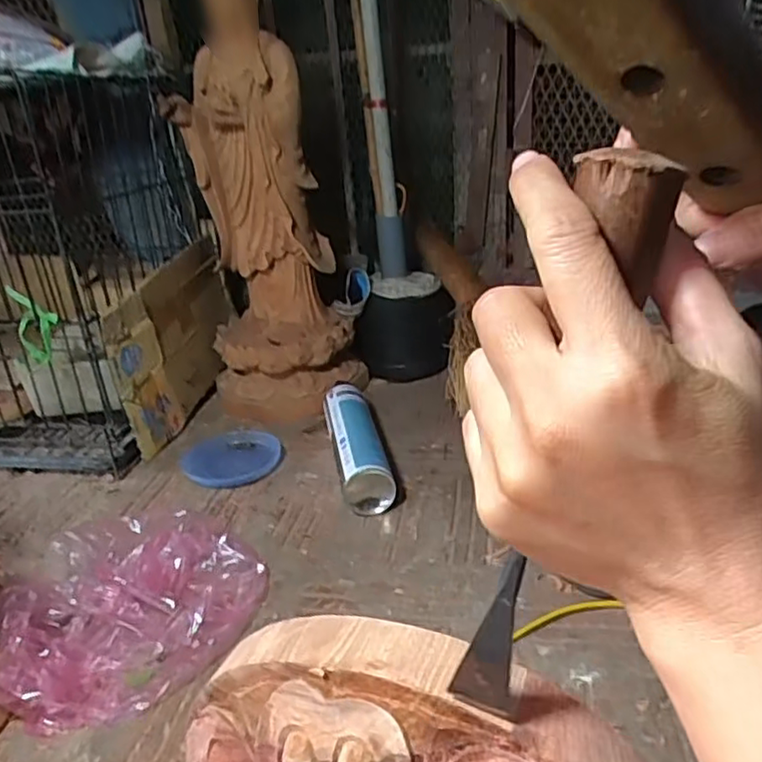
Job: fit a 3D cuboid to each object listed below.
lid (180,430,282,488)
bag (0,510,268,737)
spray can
[{"bbox_3d":[-0.215,0.106,0.926,0.140,0.013,0.122,2,24,14],"label":"lid"},{"bbox_3d":[-0.238,0.211,0.643,0.247,0.074,0.200,-14,25,-21],"label":"bag"},{"bbox_3d":[-0.034,0.088,0.908,0.067,0.067,0.284,-7,24,-7],"label":"spray can"}]

